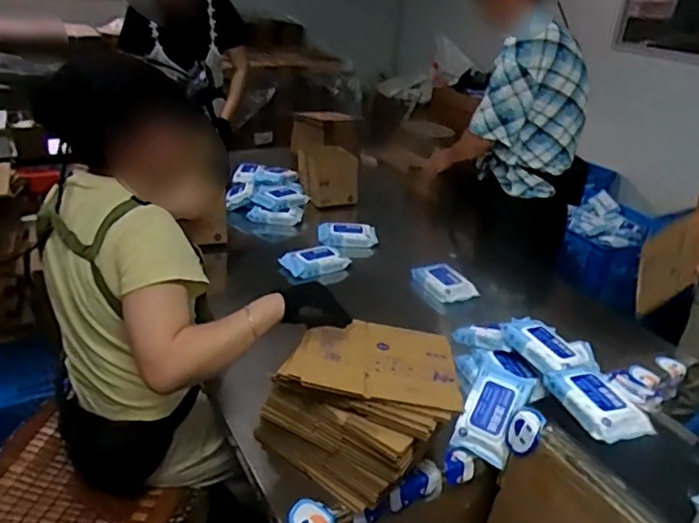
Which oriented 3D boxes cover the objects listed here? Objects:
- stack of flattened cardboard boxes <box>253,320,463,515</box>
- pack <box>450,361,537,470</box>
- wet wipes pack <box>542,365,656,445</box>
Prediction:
[{"bbox_3d":[0.025,0.236,0.995,0.284,0.208,0.240,19,30,24],"label":"stack of flattened cardboard boxes"},{"bbox_3d":[0.271,0.278,1.089,0.100,0.037,0.186,18,61,25],"label":"pack"},{"bbox_3d":[0.441,0.253,1.031,0.119,0.052,0.170,-6,29,-21],"label":"wet wipes pack"}]

